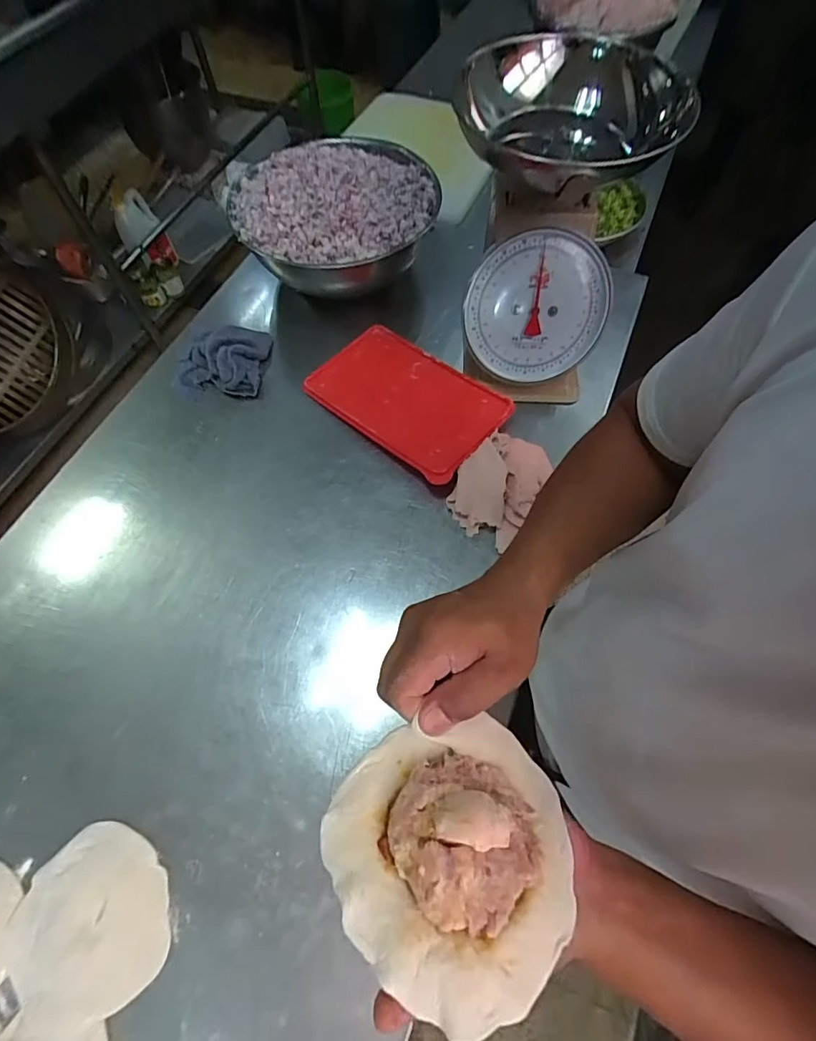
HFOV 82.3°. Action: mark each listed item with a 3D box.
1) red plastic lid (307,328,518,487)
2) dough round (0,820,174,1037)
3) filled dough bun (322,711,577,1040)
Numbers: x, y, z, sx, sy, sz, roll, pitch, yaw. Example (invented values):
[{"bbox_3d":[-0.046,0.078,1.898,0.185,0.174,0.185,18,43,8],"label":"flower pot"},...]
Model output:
[{"bbox_3d":[-0.003,-0.186,0.707,0.289,0.016,0.185,33,67,20],"label":"red plastic lid"},{"bbox_3d":[-0.310,0.387,0.453,0.144,0.009,0.147,-14,65,-5],"label":"dough round"},{"bbox_3d":[0.030,0.176,0.256,0.134,0.043,0.134,7,46,-7],"label":"filled dough bun"}]

